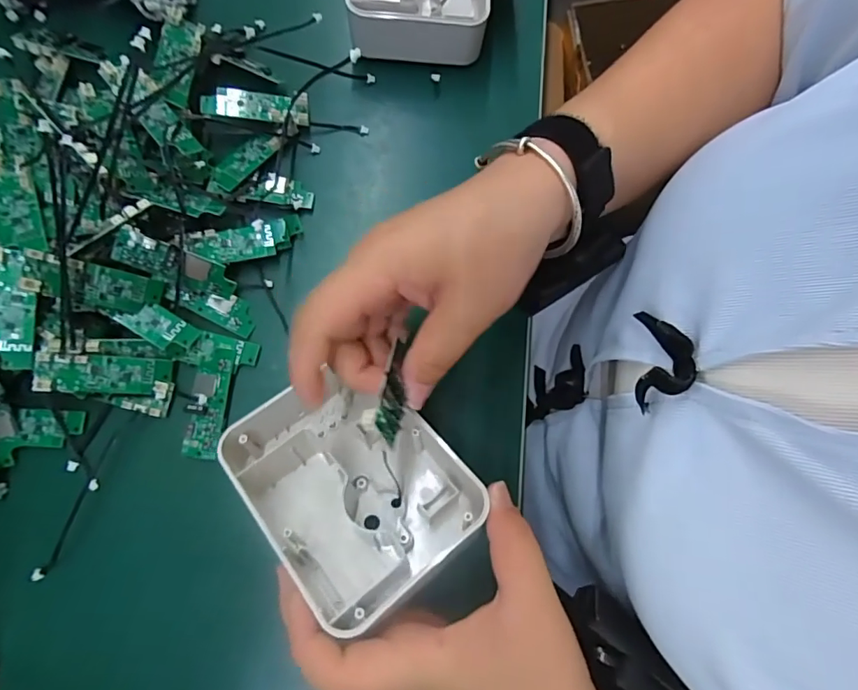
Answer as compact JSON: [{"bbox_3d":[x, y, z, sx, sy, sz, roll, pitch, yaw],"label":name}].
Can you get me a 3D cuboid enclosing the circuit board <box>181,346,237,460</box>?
[{"bbox_3d":[-0.141,0.036,0.316,0.023,0.005,0.069,5,79,0],"label":"circuit board"}]

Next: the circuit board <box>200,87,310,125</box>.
[{"bbox_3d":[-0.122,-0.169,0.351,0.071,0.009,0.023,-2,79,-15],"label":"circuit board"}]

